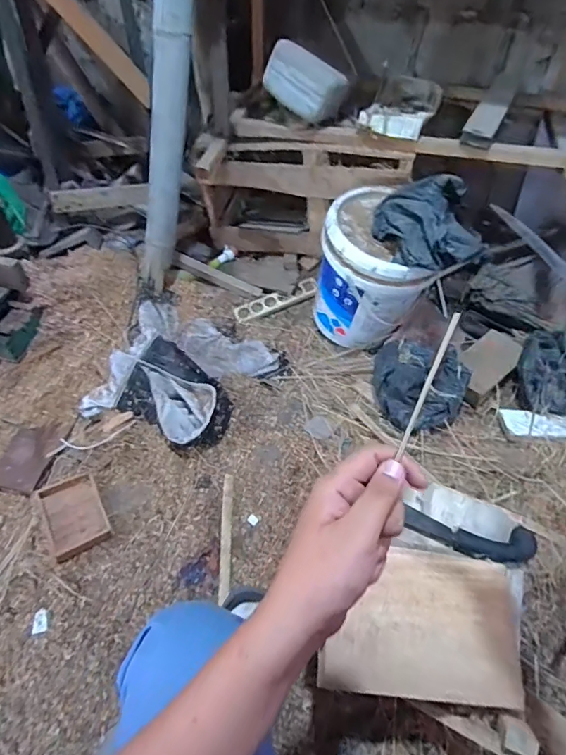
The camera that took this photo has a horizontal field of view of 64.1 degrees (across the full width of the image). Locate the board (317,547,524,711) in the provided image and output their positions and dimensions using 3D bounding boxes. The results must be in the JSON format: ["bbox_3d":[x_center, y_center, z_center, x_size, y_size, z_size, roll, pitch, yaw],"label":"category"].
[{"bbox_3d":[0.208,0.357,0.660,0.298,0.013,0.188,11,61,-8],"label":"board"}]

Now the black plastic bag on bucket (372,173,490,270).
[{"bbox_3d":[0.318,-0.341,0.992,0.171,0.130,0.216,-14,51,-11],"label":"black plastic bag on bucket"}]

